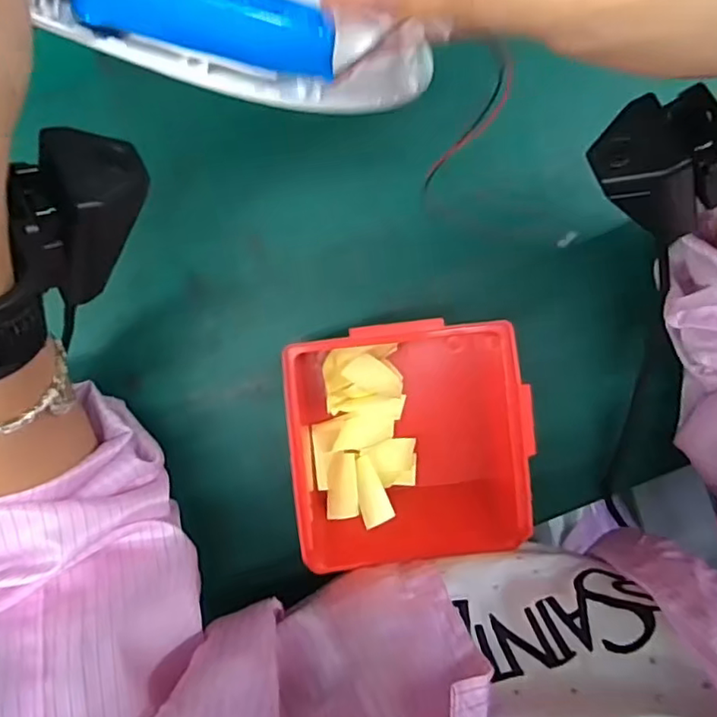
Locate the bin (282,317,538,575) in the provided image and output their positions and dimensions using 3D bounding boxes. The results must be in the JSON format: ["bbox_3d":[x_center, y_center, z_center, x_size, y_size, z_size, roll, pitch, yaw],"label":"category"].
[{"bbox_3d":[0.027,0.047,0.348,0.124,0.075,0.133,-6,96,-1],"label":"bin"}]

